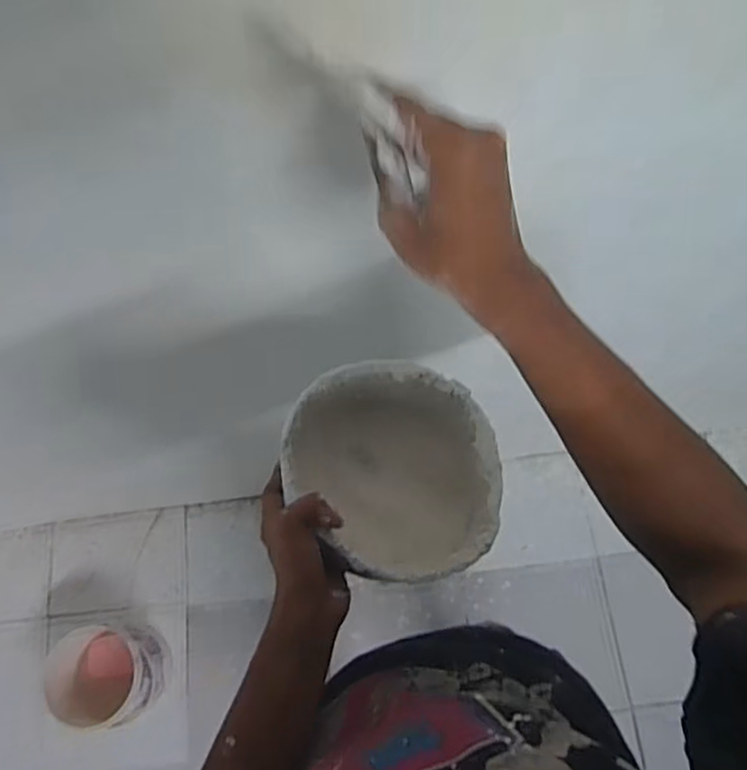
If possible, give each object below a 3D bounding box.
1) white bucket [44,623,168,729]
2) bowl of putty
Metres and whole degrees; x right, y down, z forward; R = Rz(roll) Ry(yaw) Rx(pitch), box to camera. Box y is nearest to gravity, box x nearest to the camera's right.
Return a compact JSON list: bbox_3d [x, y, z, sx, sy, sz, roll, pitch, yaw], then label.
[{"bbox_3d":[-0.535,0.580,1.347,0.220,0.193,0.186,-1,72,1],"label":"white bucket"},{"bbox_3d":[0.019,0.075,0.586,0.171,0.105,0.180,0,72,1],"label":"bowl of putty"}]

